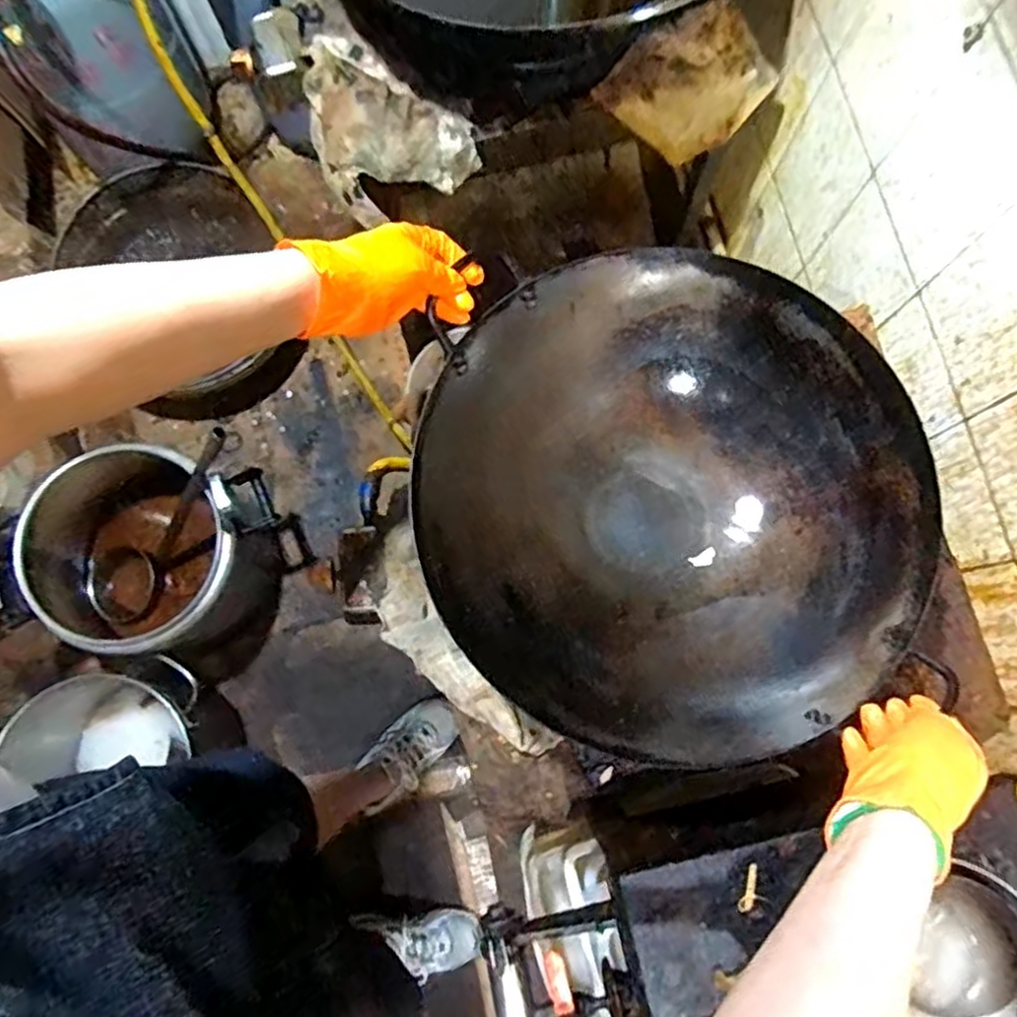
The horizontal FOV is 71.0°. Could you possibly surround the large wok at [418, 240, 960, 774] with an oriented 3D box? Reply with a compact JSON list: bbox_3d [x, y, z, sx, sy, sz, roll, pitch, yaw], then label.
[{"bbox_3d":[0.150,-0.009,0.674,0.428,0.137,0.438,0,78,1],"label":"large wok"}]

